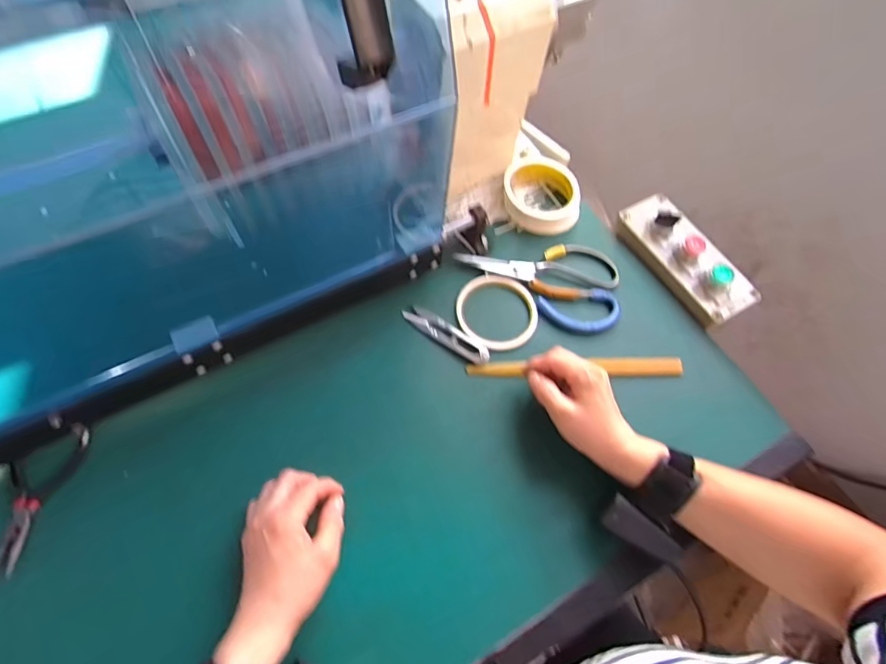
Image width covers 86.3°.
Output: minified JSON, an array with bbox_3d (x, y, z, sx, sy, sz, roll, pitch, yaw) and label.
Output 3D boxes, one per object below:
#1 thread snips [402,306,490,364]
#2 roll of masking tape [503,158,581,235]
[{"bbox_3d":[0.004,0.002,0.506,0.102,0.005,0.024,32,65,12],"label":"thread snips"},{"bbox_3d":[0.125,-0.175,0.597,0.098,0.028,0.104,2,62,-3],"label":"roll of masking tape"}]

